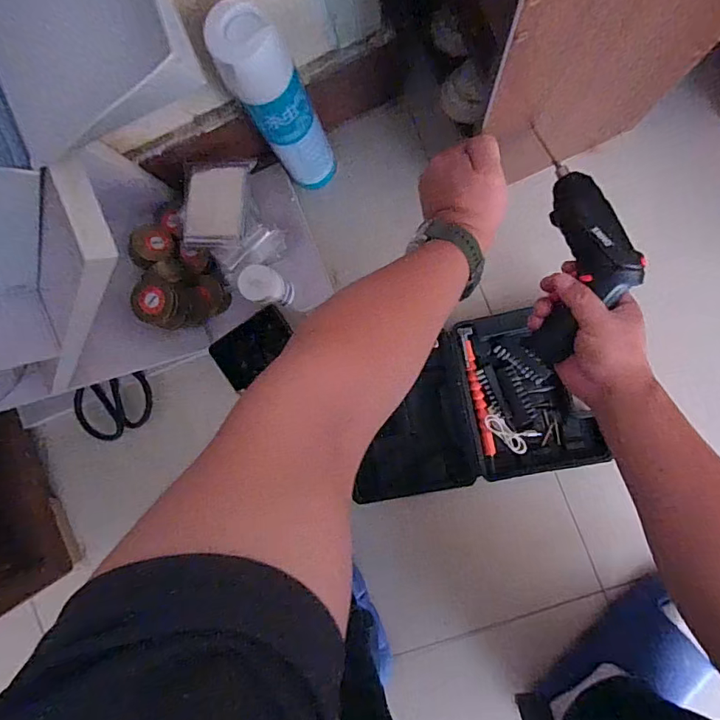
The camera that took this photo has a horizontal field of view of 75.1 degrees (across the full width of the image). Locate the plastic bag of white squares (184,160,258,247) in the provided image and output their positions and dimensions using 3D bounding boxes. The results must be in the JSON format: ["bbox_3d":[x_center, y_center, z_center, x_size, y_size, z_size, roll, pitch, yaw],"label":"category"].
[{"bbox_3d":[-0.181,-0.198,0.593,0.076,0.034,0.107,5,92,7],"label":"plastic bag of white squares"}]

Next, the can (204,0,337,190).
[{"bbox_3d":[-0.080,-0.259,0.505,0.059,0.269,0.062,0,91,7],"label":"can"}]

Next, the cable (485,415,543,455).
[{"bbox_3d":[0.196,0.099,0.609,0.074,0.005,0.035,21,93,6],"label":"cable"}]

